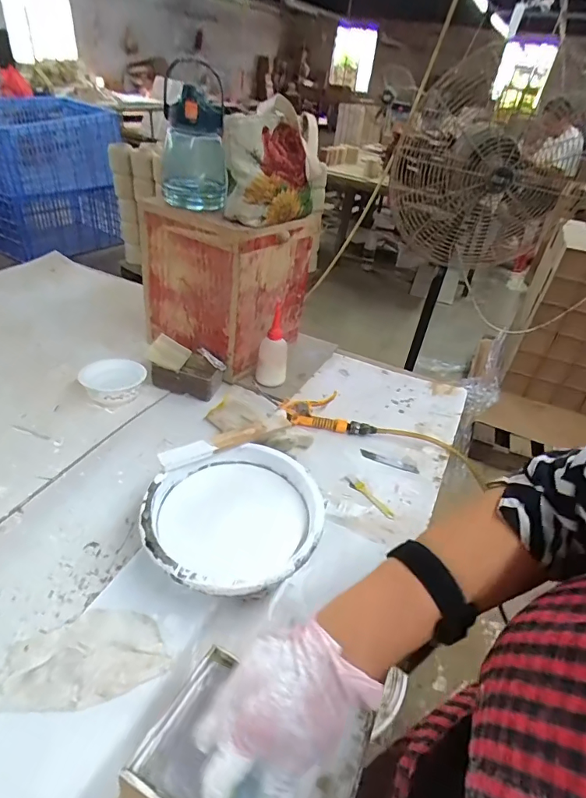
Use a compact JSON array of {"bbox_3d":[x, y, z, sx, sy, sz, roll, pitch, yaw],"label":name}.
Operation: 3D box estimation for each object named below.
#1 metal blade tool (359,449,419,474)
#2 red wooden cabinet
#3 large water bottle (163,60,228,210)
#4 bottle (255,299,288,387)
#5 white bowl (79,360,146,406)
[{"bbox_3d":[0.167,0.111,0.768,0.105,0.006,0.018,20,39,16],"label":"metal blade tool"},{"bbox_3d":[-0.130,-0.251,0.936,0.247,0.294,0.266,30,42,27],"label":"red wooden cabinet"},{"bbox_3d":[-0.183,-0.459,0.804,0.110,0.174,0.123,-2,38,-12],"label":"large water bottle"},{"bbox_3d":[-0.040,-0.102,0.887,0.062,0.153,0.067,4,37,-4],"label":"bottle"},{"bbox_3d":[-0.332,-0.030,0.815,0.109,0.052,0.106,5,37,-4],"label":"white bowl"}]

